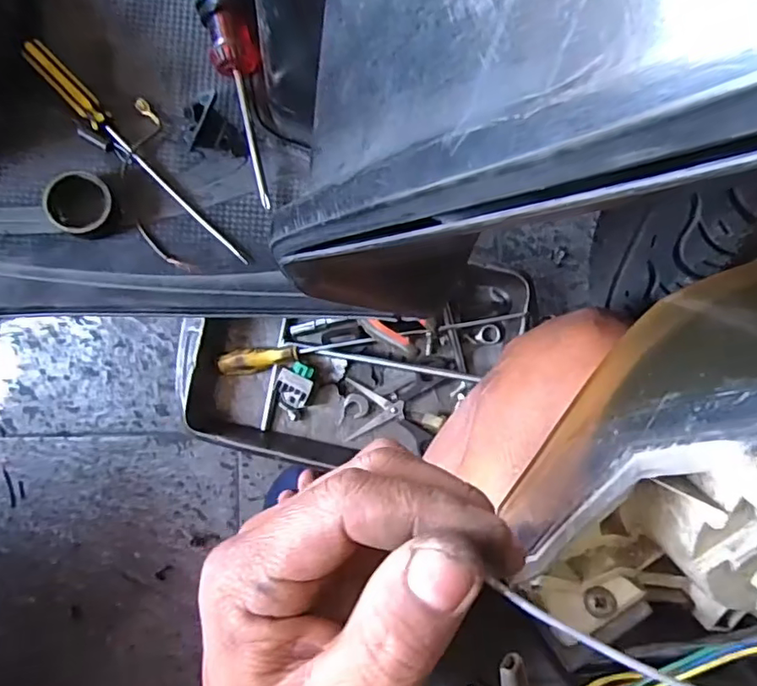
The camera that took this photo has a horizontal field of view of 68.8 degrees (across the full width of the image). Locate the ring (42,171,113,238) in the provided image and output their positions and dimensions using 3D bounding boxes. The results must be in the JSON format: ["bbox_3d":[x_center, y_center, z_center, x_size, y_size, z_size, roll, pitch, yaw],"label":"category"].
[{"bbox_3d":[-0.184,-0.086,0.341,0.034,0.022,0.037,0,87,5],"label":"ring"}]

